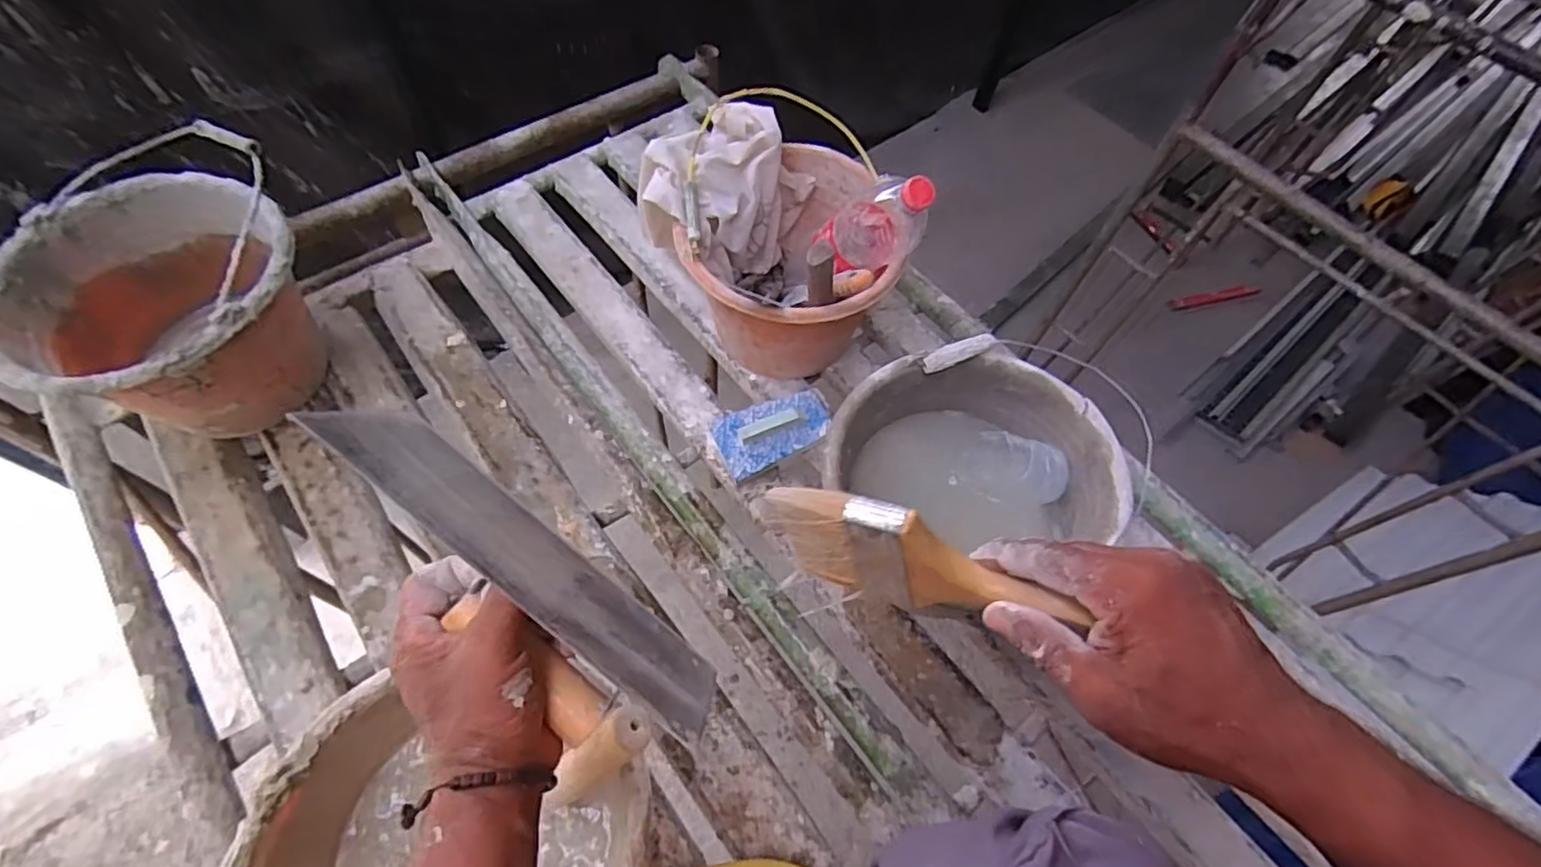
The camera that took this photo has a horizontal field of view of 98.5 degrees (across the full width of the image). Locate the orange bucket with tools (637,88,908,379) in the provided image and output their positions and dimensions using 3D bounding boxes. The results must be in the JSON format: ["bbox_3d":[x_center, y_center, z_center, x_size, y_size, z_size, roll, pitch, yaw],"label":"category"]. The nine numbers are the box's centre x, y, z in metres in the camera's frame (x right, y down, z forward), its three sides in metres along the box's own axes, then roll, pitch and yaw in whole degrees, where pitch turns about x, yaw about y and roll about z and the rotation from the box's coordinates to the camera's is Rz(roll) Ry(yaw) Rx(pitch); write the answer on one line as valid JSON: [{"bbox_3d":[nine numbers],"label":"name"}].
[{"bbox_3d":[0.011,-0.222,0.838,0.260,0.266,0.307,-24,65,-17],"label":"orange bucket with tools"}]

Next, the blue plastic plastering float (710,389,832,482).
[{"bbox_3d":[0.006,-0.008,0.847,0.154,0.041,0.091,-23,65,-16],"label":"blue plastic plastering float"}]

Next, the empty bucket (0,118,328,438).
[{"bbox_3d":[-0.647,-0.127,0.745,0.269,0.251,0.256,2,61,-4],"label":"empty bucket"}]

